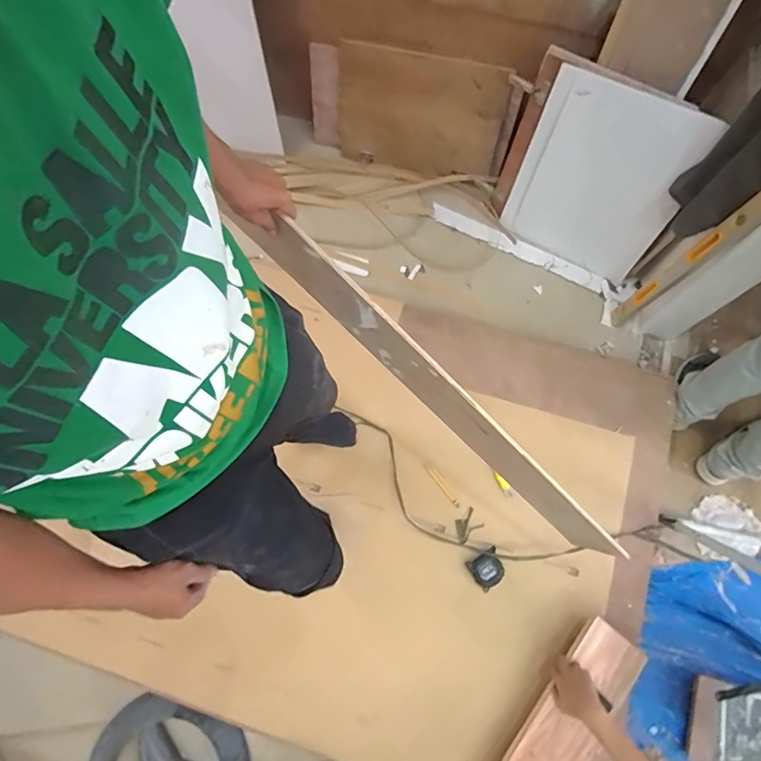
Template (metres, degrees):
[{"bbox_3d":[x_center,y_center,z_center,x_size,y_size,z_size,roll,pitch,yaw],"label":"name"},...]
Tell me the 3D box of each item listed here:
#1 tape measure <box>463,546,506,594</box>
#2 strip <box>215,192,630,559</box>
[{"bbox_3d":[0.291,0.507,1.257,0.093,0.039,0.089,-31,76,-6],"label":"tape measure"},{"bbox_3d":[0.118,0.042,0.855,0.892,0.144,0.016,43,67,-14],"label":"strip"}]

